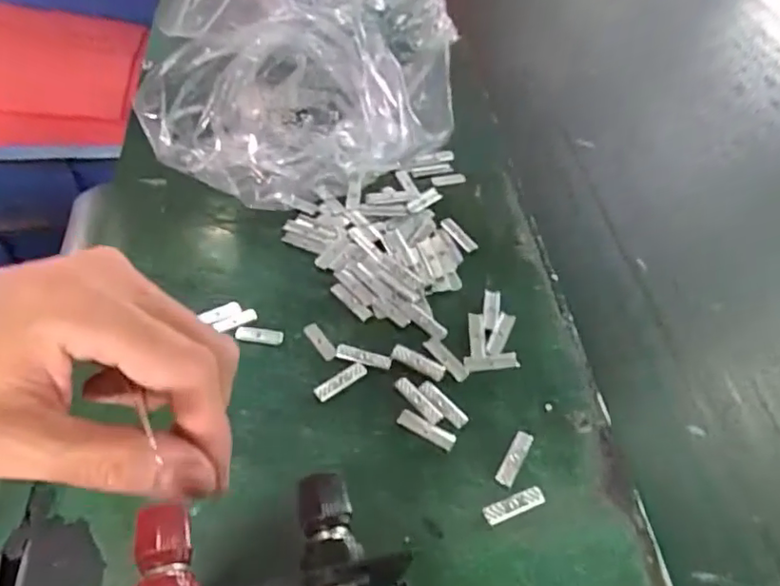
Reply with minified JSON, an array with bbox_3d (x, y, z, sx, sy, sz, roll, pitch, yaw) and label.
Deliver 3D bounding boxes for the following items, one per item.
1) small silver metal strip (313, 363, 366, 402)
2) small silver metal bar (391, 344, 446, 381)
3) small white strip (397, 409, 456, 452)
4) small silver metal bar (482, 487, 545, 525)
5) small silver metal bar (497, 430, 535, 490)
[{"bbox_3d":[-0.026,0.047,0.307,0.030,0.004,0.008,-26,59,-22],"label":"small silver metal strip"},{"bbox_3d":[0.016,0.038,0.316,0.031,0.004,0.010,24,54,13],"label":"small silver metal bar"},{"bbox_3d":[0.019,0.069,0.293,0.031,0.004,0.009,26,55,15],"label":"small white strip"},{"bbox_3d":[0.059,0.100,0.270,0.030,0.004,0.008,-15,55,-15],"label":"small silver metal bar"},{"bbox_3d":[0.062,0.082,0.285,0.009,0.004,0.031,27,55,16],"label":"small silver metal bar"}]

